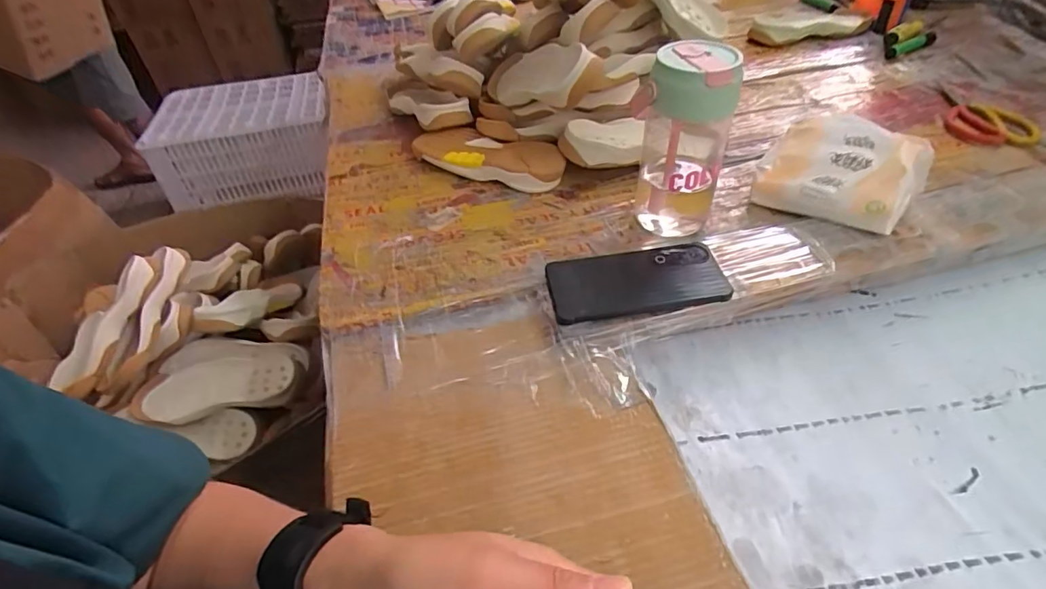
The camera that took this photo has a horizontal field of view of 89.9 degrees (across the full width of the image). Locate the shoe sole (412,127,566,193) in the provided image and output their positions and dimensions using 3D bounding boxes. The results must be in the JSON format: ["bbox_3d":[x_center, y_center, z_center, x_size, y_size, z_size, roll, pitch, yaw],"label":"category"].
[{"bbox_3d":[-0.049,-0.183,0.696,0.220,0.036,0.082,16,48,21],"label":"shoe sole"}]

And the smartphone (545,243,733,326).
[{"bbox_3d":[0.109,-0.015,0.511,0.166,0.010,0.081,-9,48,-4],"label":"smartphone"}]

